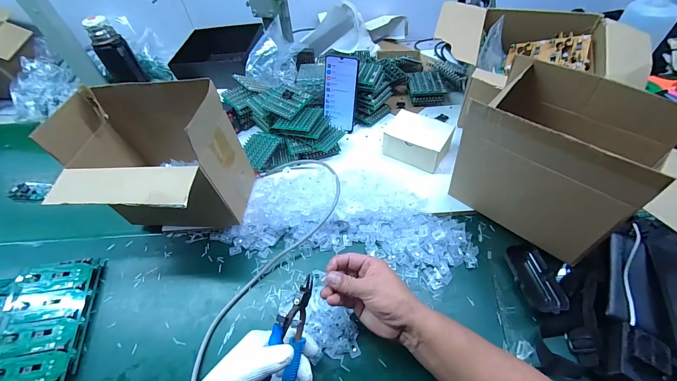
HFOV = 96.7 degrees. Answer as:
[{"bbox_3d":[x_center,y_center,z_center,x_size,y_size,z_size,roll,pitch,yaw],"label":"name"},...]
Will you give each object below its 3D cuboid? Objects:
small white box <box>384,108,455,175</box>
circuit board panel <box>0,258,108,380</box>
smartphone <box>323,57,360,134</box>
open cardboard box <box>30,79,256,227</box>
[{"bbox_3d":[0.166,-0.109,0.636,0.139,0.060,0.101,24,58,21],"label":"small white box"},{"bbox_3d":[-0.458,0.199,0.471,0.116,0.015,0.192,-2,50,-16],"label":"circuit board panel"},{"bbox_3d":[0.004,-0.215,0.674,0.076,0.155,0.016,15,33,17],"label":"smartphone"},{"bbox_3d":[-0.304,-0.038,0.507,0.234,0.201,0.202,3,53,6],"label":"open cardboard box"}]

